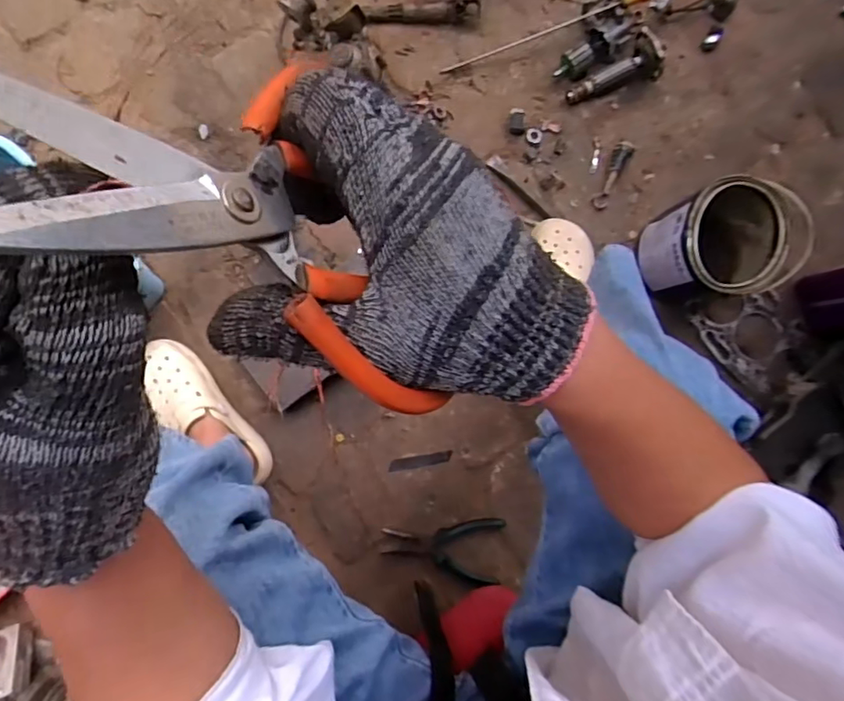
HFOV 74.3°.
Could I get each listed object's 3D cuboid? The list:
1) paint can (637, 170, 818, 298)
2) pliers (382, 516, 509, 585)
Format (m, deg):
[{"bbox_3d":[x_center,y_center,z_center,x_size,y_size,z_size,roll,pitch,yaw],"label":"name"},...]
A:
[{"bbox_3d":[0.399,-0.144,0.769,0.145,0.160,0.144,0,87,-4],"label":"paint can"},{"bbox_3d":[0.038,0.309,0.835,0.176,0.022,0.094,-6,87,-4],"label":"pliers"}]

